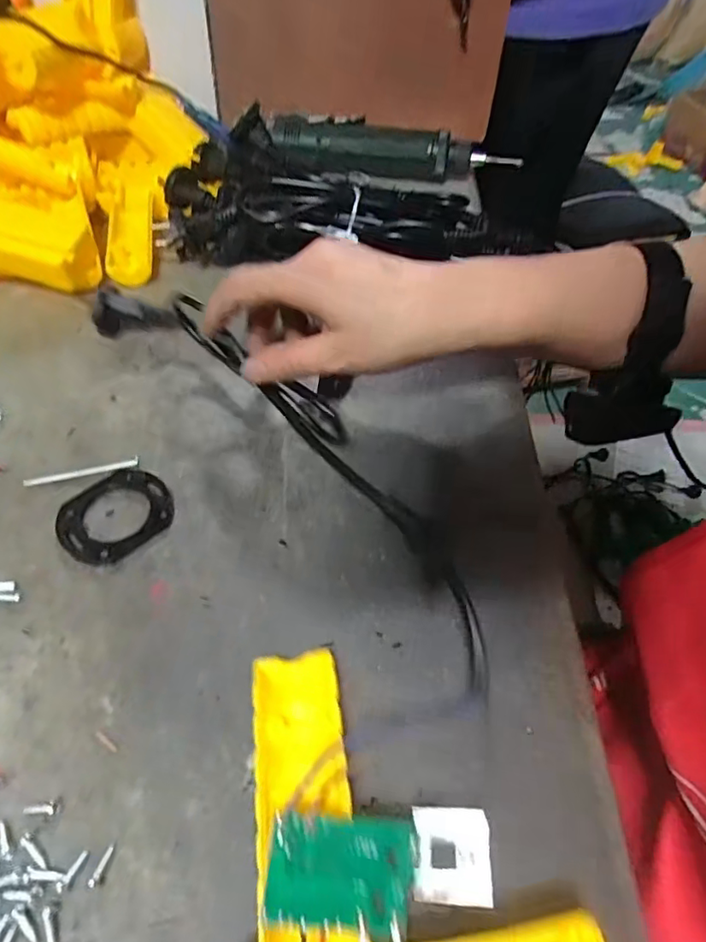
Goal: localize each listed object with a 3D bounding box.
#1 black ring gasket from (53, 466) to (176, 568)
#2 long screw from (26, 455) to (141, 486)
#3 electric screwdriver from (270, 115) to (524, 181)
[{"bbox_3d":[-0.127,0.022,0.300,0.059,0.004,0.048,-37,61,-27],"label":"black ring gasket"},{"bbox_3d":[-0.152,0.001,0.315,0.061,0.005,0.007,-11,53,-11],"label":"long screw"},{"bbox_3d":[0.039,-0.309,0.539,0.229,0.040,0.037,10,52,5],"label":"electric screwdriver"}]

